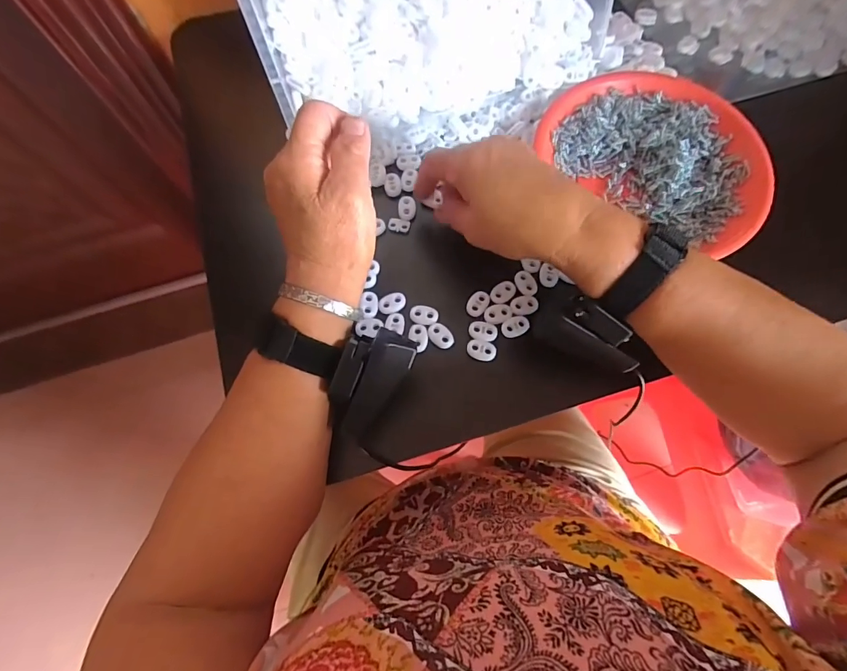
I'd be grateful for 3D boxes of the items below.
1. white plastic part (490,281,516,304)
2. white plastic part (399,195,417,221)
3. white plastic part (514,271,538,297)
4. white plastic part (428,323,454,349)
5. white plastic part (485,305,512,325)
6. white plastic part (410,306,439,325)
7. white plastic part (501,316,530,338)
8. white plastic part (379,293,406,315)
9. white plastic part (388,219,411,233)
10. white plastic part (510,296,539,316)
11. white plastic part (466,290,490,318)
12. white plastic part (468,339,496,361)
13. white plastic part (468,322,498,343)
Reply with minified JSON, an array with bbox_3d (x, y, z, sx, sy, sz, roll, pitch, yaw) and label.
[{"bbox_3d":[0.066,-0.036,0.341,0.023,0.004,0.015,-36,76,-11],"label":"white plastic part"},{"bbox_3d":[-0.014,-0.112,0.368,0.015,0.006,0.023,3,72,0],"label":"white plastic part"},{"bbox_3d":[0.085,-0.044,0.344,0.016,0.004,0.023,-22,74,-7],"label":"white plastic part"},{"bbox_3d":[0.014,0.000,0.330,0.016,0.004,0.023,-35,76,-11],"label":"white plastic part"},{"bbox_3d":[0.061,-0.018,0.336,0.022,0.004,0.015,-13,73,-5],"label":"white plastic part"},{"bbox_3d":[0.001,-0.017,0.336,0.023,0.004,0.016,12,73,3],"label":"white plastic part"},{"bbox_3d":[0.074,-0.008,0.332,0.022,0.004,0.016,-22,74,-8],"label":"white plastic part"},{"bbox_3d":[-0.025,-0.026,0.339,0.023,0.004,0.016,-23,74,-8],"label":"white plastic part"},{"bbox_3d":[-0.021,-0.096,0.365,0.019,0.004,0.012,14,73,4],"label":"white plastic part"},{"bbox_3d":[0.082,-0.025,0.337,0.022,0.004,0.017,-4,73,-2],"label":"white plastic part"},{"bbox_3d":[0.044,-0.027,0.338,0.015,0.004,0.022,36,75,10],"label":"white plastic part"},{"bbox_3d":[0.046,0.011,0.326,0.022,0.004,0.015,12,73,3],"label":"white plastic part"},{"bbox_3d":[0.048,-0.003,0.331,0.022,0.004,0.016,6,72,1],"label":"white plastic part"}]

